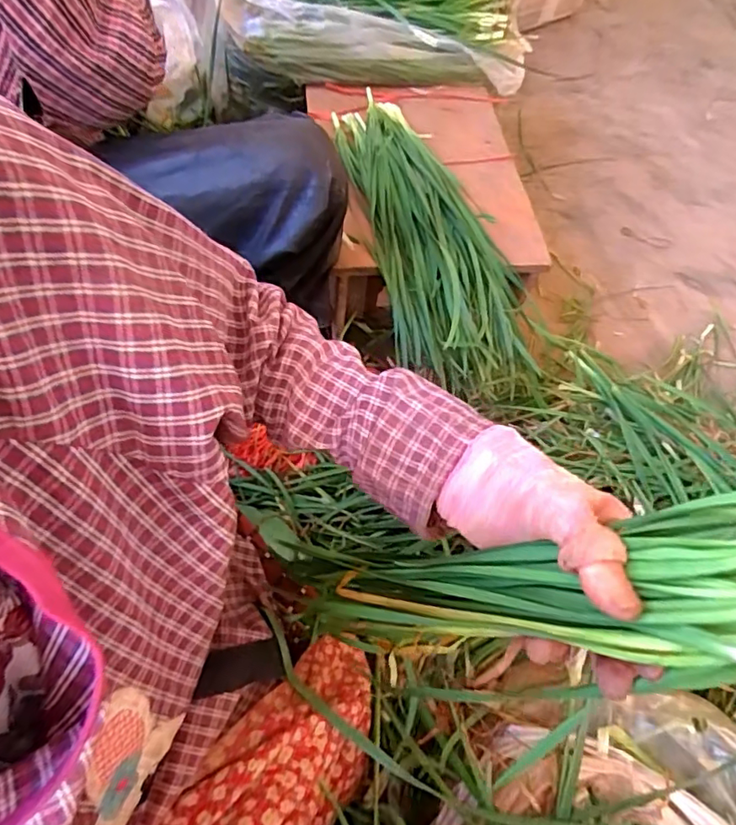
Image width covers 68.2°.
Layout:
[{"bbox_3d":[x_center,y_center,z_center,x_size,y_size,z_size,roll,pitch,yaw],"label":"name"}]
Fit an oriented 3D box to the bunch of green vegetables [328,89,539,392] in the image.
[{"bbox_3d":[0.091,-0.268,0.789,0.180,0.084,0.509,-11,62,-9],"label":"bunch of green vegetables"}]

